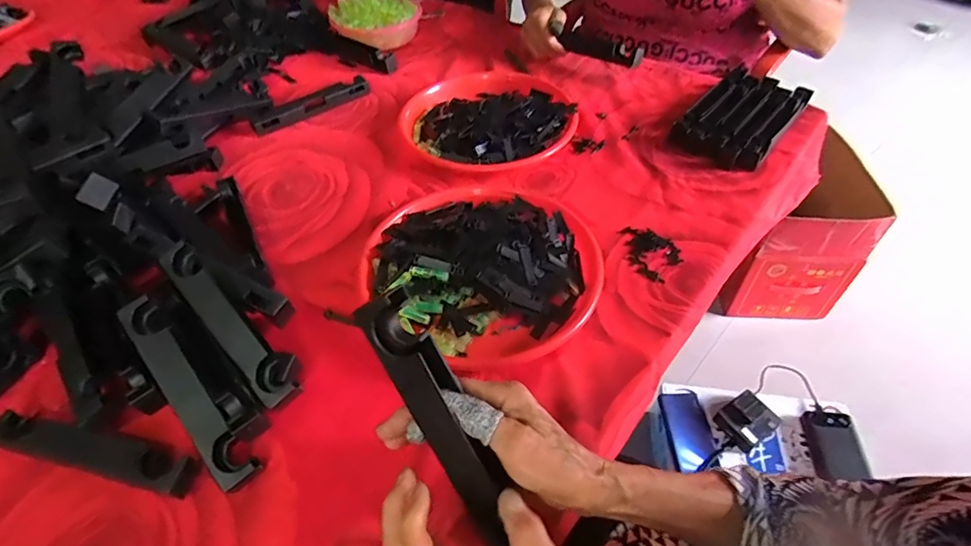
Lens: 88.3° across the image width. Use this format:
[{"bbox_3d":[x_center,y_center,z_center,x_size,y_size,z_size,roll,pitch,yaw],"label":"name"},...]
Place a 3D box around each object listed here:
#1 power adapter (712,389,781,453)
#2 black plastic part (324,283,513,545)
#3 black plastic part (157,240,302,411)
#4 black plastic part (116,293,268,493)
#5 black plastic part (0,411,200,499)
[{"bbox_3d":[0.424,0.238,0.815,0.083,0.029,0.073,-29,75,-16],"label":"power adapter"},{"bbox_3d":[-0.028,0.099,0.324,0.044,0.022,0.188,-30,93,-21],"label":"black plastic part"},{"bbox_3d":[-0.236,0.044,0.464,0.039,0.026,0.189,-38,73,-26],"label":"black plastic part"},{"bbox_3d":[-0.256,0.099,0.429,0.028,0.019,0.191,-35,74,-24],"label":"black plastic part"},{"bbox_3d":[-0.334,0.150,0.425,0.191,0.026,0.034,10,50,11],"label":"black plastic part"}]

